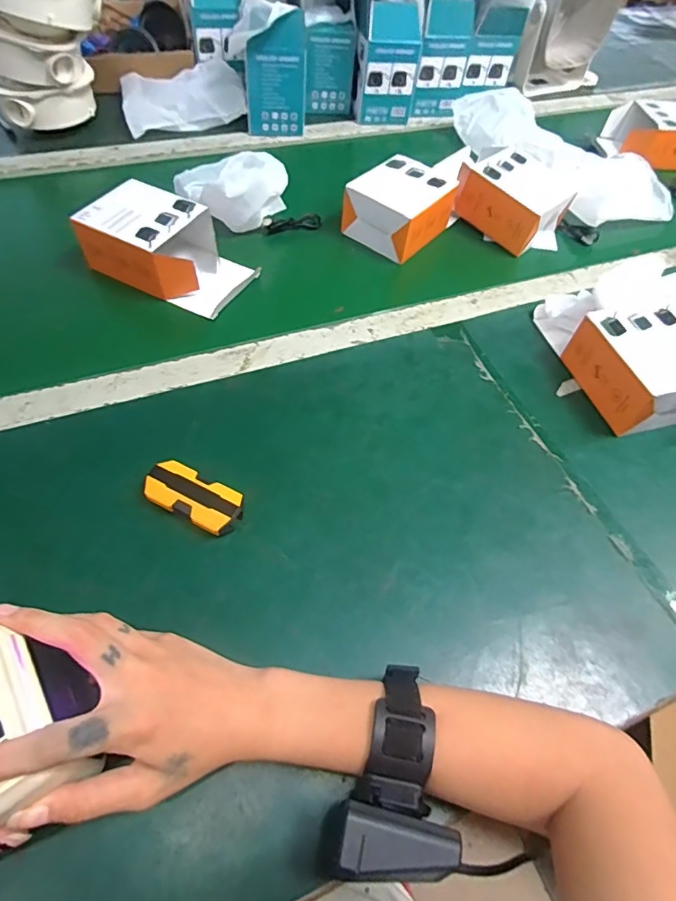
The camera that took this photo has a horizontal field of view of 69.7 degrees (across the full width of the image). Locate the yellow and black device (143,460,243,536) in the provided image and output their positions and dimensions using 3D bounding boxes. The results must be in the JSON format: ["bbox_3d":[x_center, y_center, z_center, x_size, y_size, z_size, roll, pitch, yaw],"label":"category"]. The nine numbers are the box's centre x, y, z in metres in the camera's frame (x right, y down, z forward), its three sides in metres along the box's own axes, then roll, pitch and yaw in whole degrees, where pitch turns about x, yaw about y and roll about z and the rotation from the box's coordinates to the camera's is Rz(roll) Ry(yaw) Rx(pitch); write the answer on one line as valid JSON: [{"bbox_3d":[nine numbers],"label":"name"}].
[{"bbox_3d":[-0.116,0.039,0.395,0.078,0.021,0.037,24,56,12],"label":"yellow and black device"}]

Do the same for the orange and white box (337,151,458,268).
[{"bbox_3d":[0.081,-0.309,0.626,0.099,0.072,0.115,34,59,19],"label":"orange and white box"}]

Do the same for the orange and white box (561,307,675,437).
[{"bbox_3d":[0.308,-0.083,0.490,0.108,0.065,0.114,-10,57,-11],"label":"orange and white box"}]

